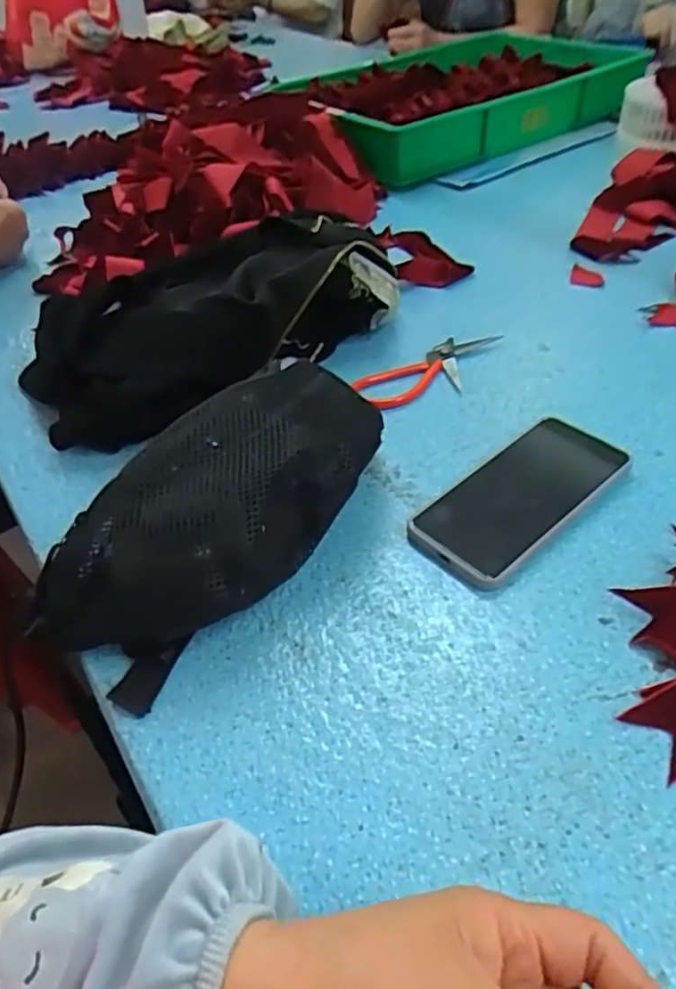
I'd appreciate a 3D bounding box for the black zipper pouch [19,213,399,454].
[{"bbox_3d":[-0.121,-0.170,0.616,0.345,0.096,0.211,-33,50,-24],"label":"black zipper pouch"}]

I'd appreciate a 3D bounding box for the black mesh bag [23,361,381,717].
[{"bbox_3d":[-0.063,0.006,0.429,0.122,0.090,0.269,27,54,30],"label":"black mesh bag"}]

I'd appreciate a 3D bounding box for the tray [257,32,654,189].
[{"bbox_3d":[0.186,-0.662,1.101,0.521,0.088,0.413,-24,47,-16],"label":"tray"}]

